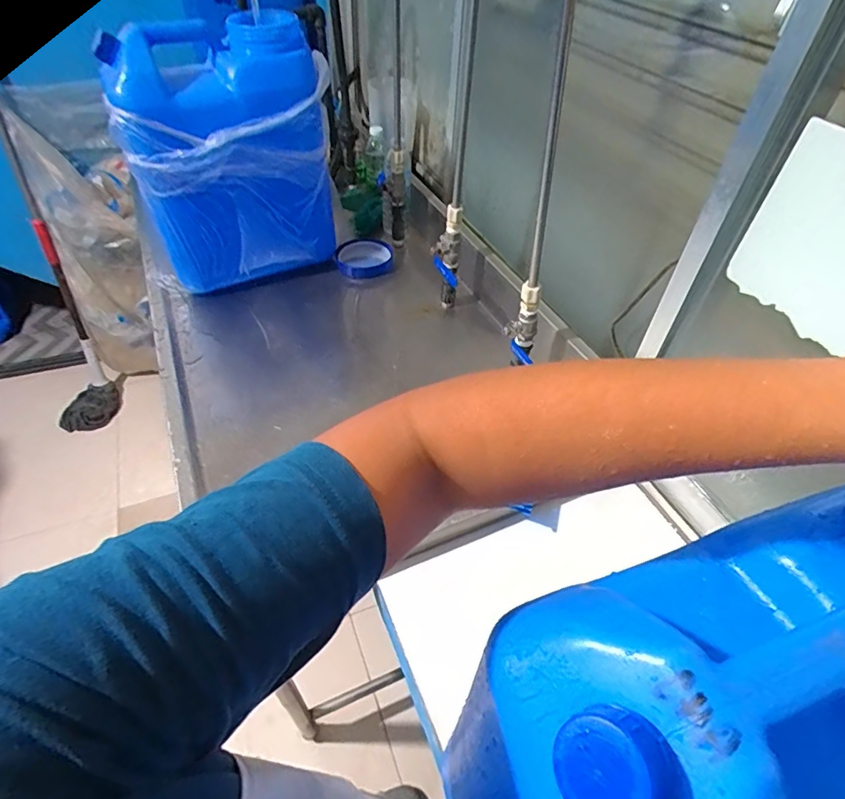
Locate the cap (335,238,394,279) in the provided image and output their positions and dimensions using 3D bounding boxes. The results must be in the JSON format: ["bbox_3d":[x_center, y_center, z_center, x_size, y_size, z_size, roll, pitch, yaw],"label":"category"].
[{"bbox_3d":[-0.128,-0.314,1.119,0.120,0.035,0.120,2,47,-2],"label":"cap"}]

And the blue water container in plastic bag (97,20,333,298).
[{"bbox_3d":[-0.368,-0.440,0.953,0.324,0.422,0.221,-25,53,-24],"label":"blue water container in plastic bag"}]

